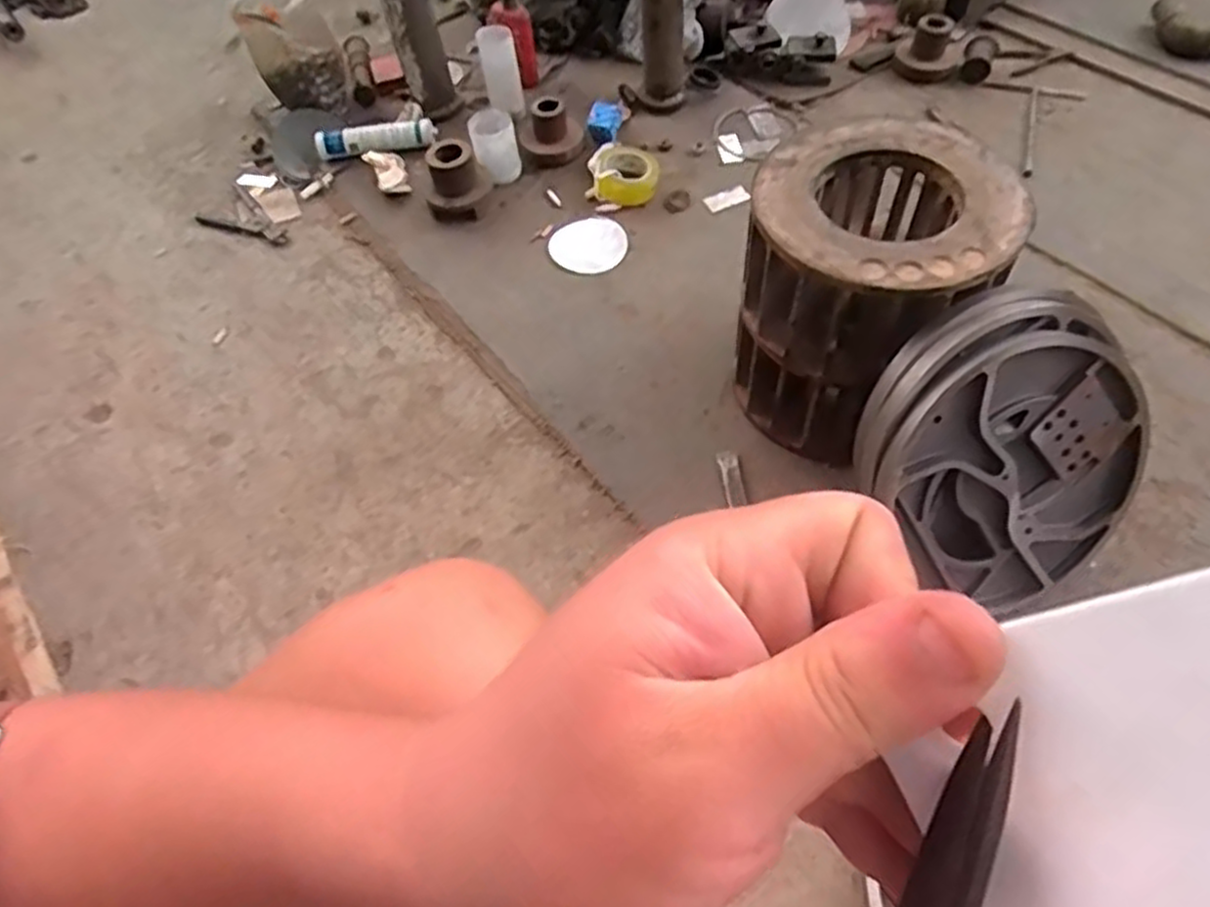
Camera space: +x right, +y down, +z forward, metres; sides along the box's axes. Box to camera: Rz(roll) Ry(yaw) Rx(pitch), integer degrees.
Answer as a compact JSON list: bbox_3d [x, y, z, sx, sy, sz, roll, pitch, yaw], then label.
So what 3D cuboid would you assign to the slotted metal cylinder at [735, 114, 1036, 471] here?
[{"bbox_3d":[0.318,-0.198,0.937,0.265,0.301,0.283,-2,56,2],"label":"slotted metal cylinder"}]

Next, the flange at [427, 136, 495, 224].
[{"bbox_3d":[-0.253,-0.474,1.287,0.110,0.104,0.100,-5,58,1],"label":"flange"}]

